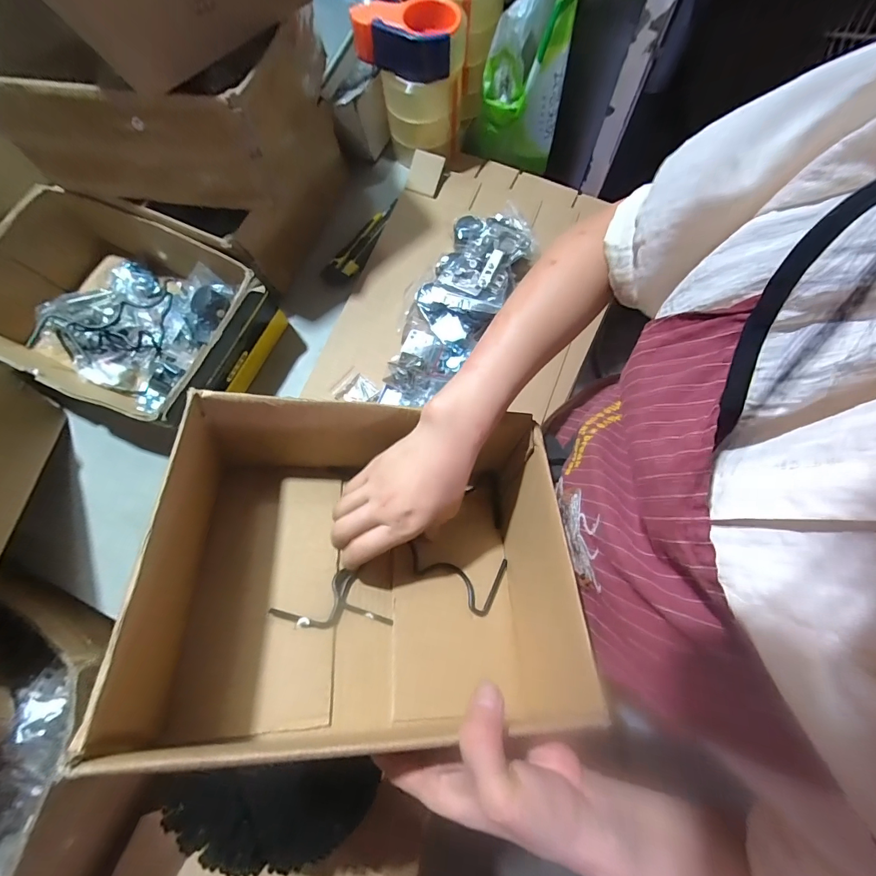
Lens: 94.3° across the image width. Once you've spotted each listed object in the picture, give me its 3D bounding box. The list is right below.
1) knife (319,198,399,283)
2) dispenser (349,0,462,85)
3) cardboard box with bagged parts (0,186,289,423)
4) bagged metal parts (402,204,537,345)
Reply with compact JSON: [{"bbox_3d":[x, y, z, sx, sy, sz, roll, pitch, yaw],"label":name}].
[{"bbox_3d":[-0.112,-0.301,0.620,0.044,0.014,0.165,31,78,9],"label":"knife"},{"bbox_3d":[-0.038,-0.558,0.553,0.142,0.052,0.103,12,76,5],"label":"dispenser"},{"bbox_3d":[-0.429,-0.168,0.554,0.375,0.107,0.233,23,77,7],"label":"cardboard box with bagged parts"},{"bbox_3d":[0.050,-0.229,0.578,0.132,0.061,0.212,35,79,10],"label":"bagged metal parts"}]

